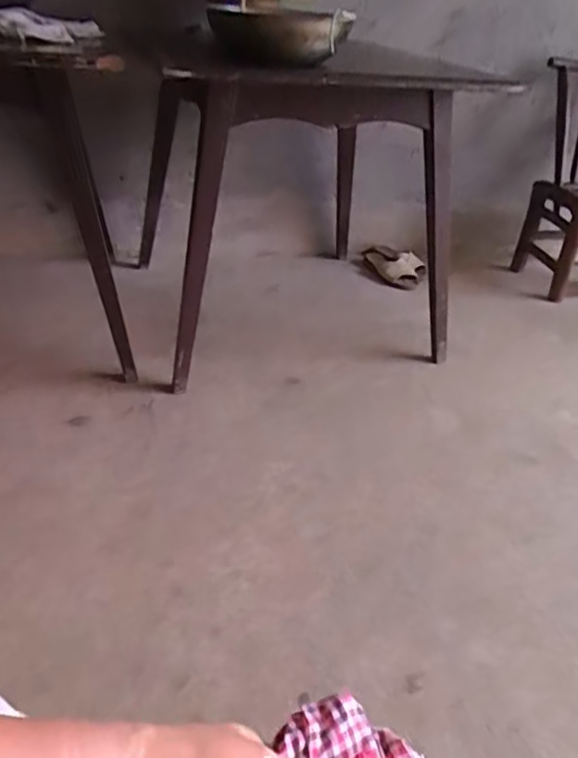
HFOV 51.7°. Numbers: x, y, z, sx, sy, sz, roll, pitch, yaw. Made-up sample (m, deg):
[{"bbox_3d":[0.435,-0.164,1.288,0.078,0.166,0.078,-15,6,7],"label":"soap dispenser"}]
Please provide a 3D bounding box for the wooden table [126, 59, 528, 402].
[{"bbox_3d":[-0.013,-0.480,1.503,0.673,0.605,0.754,-7,36,-19],"label":"wooden table"}]

